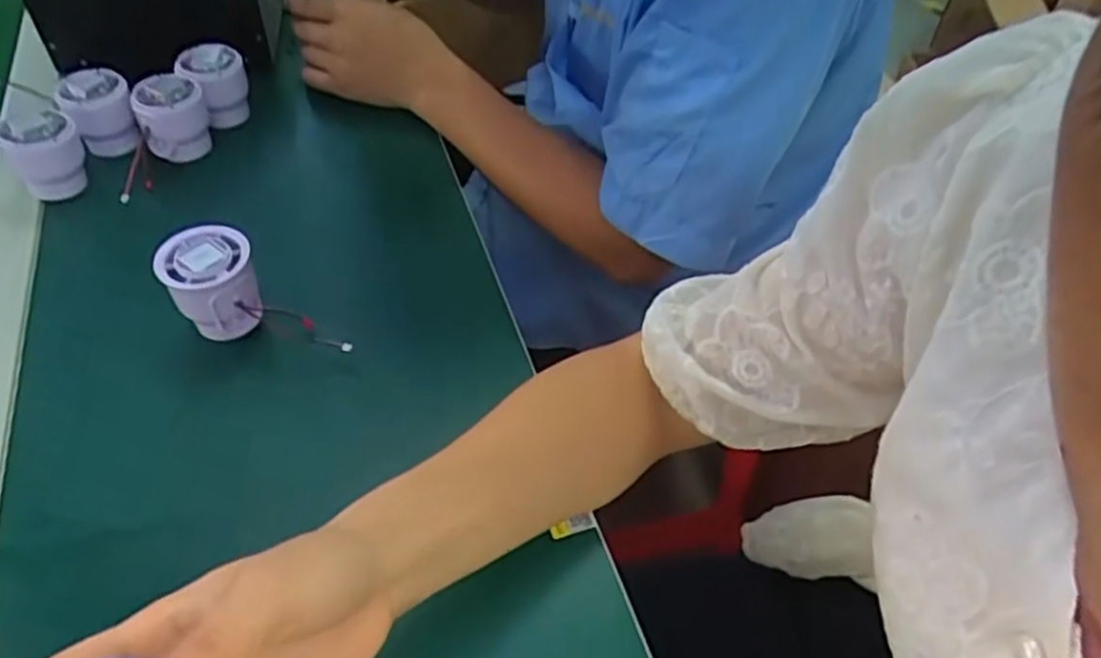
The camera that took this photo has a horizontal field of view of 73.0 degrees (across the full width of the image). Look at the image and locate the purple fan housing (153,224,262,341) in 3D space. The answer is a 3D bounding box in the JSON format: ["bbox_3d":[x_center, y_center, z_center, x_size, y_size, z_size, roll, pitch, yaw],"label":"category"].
[{"bbox_3d":[-0.205,-0.023,0.457,0.050,0.065,0.048,-17,52,-18],"label":"purple fan housing"}]

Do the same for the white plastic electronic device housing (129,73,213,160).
[{"bbox_3d":[-0.289,-0.163,0.569,0.049,0.052,0.047,-22,53,-22],"label":"white plastic electronic device housing"}]

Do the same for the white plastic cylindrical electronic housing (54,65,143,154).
[{"bbox_3d":[-0.338,-0.163,0.563,0.046,0.050,0.046,2,48,-2],"label":"white plastic cylindrical electronic housing"}]

